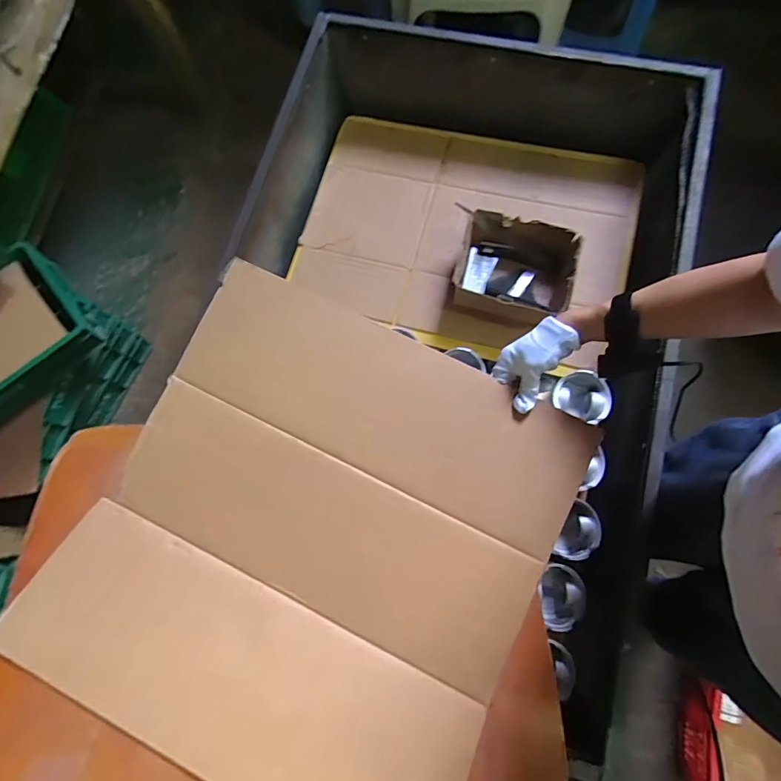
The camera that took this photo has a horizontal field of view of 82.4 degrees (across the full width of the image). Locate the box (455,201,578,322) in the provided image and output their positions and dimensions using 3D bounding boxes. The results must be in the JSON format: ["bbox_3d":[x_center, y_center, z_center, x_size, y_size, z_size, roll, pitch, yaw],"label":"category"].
[{"bbox_3d":[0.231,-0.221,0.857,0.218,0.113,0.172,14,77,7],"label":"box"}]

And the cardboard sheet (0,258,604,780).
[{"bbox_3d":[-0.091,0.175,0.570,0.555,0.076,0.553,27,81,5],"label":"cardboard sheet"}]

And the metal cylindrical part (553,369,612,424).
[{"bbox_3d":[0.322,0.013,0.768,0.089,0.063,0.088,-1,76,3],"label":"metal cylindrical part"}]

